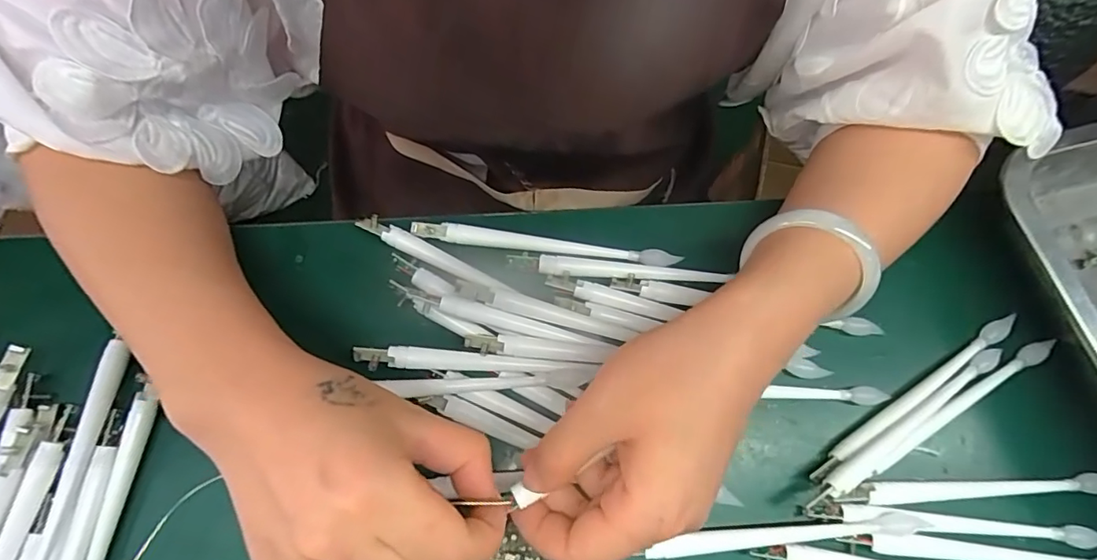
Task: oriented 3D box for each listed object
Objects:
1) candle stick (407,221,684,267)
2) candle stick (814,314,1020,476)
[{"bbox_3d":[-0.002,-0.022,0.309,0.157,0.008,0.011,7,72,0],"label":"candle stick"},{"bbox_3d":[0.208,0.064,0.290,0.150,0.008,0.010,-33,76,-12],"label":"candle stick"}]

